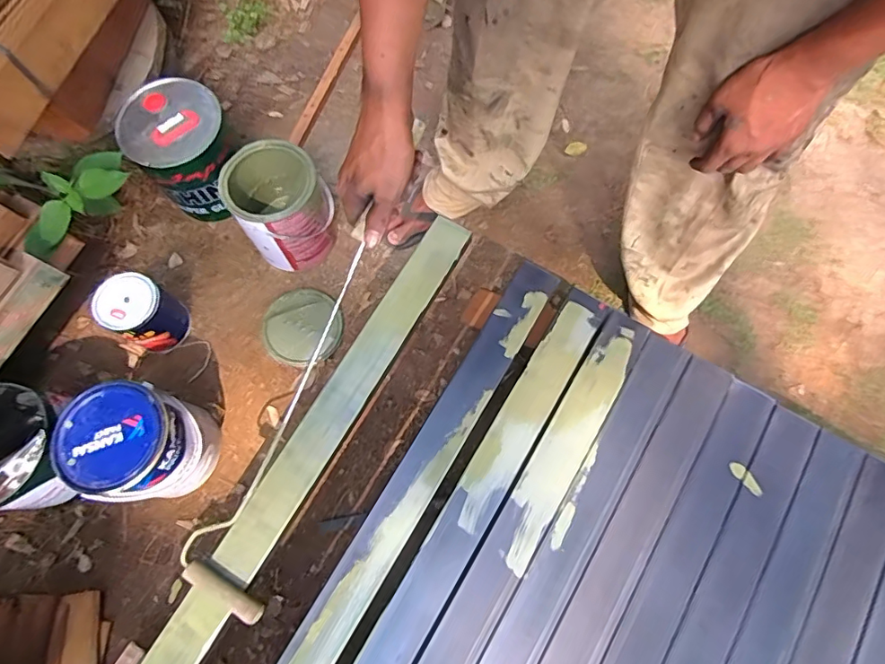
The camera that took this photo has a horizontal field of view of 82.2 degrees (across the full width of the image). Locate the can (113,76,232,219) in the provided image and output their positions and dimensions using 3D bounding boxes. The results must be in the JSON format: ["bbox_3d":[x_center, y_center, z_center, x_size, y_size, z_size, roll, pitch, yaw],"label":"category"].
[{"bbox_3d":[-0.488,-0.348,0.994,0.180,0.190,0.208,-37,74,-11],"label":"can"}]

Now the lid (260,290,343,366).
[{"bbox_3d":[-0.273,-0.013,0.986,0.145,0.019,0.153,-1,71,2],"label":"lid"}]

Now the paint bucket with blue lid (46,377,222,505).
[{"bbox_3d":[-0.476,0.180,0.823,0.156,0.198,0.161,-1,71,2],"label":"paint bucket with blue lid"}]

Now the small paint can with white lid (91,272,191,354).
[{"bbox_3d":[-0.542,-0.035,0.930,0.106,0.135,0.102,-1,71,2],"label":"small paint can with white lid"}]

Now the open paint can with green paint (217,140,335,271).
[{"bbox_3d":[-0.298,-0.234,0.960,0.164,0.187,0.168,-36,74,-10],"label":"open paint can with green paint"}]

